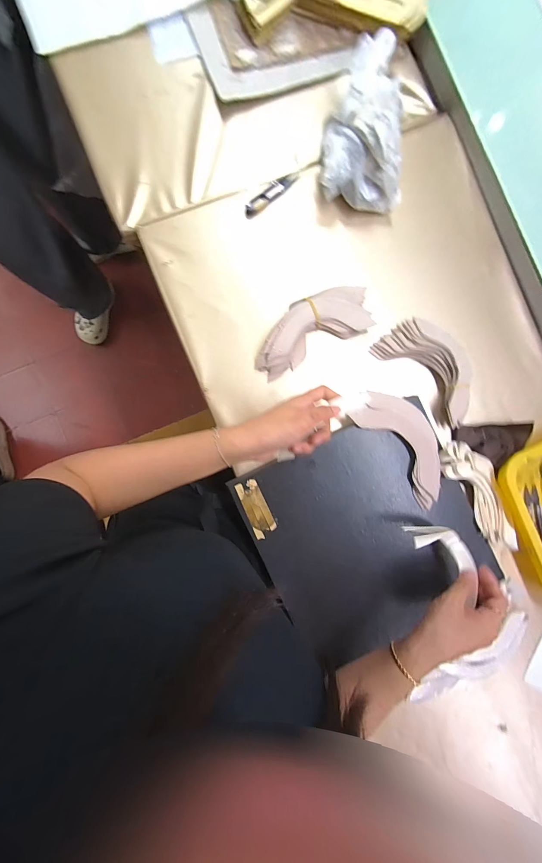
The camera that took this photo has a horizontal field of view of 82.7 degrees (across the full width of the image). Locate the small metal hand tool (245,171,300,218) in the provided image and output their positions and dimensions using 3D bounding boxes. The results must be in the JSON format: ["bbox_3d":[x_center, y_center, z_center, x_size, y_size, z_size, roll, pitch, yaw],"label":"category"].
[{"bbox_3d":[0.001,-0.362,0.468,0.099,0.008,0.021,-41,91,-5],"label":"small metal hand tool"}]

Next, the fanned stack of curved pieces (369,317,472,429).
[{"bbox_3d":[0.243,-0.096,0.465,0.089,0.042,0.171,-44,91,-4],"label":"fanned stack of curved pieces"}]

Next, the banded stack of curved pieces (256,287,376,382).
[{"bbox_3d":[0.058,-0.151,0.448,0.184,0.031,0.076,-29,90,-5],"label":"banded stack of curved pieces"}]

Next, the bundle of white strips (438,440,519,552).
[{"bbox_3d":[0.307,0.088,0.448,0.067,0.025,0.178,-33,98,-1],"label":"bundle of white strips"}]

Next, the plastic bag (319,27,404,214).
[{"bbox_3d":[0.134,-0.420,0.430,0.119,0.100,0.177,6,87,-3],"label":"plastic bag"}]

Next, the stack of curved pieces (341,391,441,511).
[{"bbox_3d":[0.190,0.013,0.436,0.082,0.015,0.186,-34,90,-5],"label":"stack of curved pieces"}]

